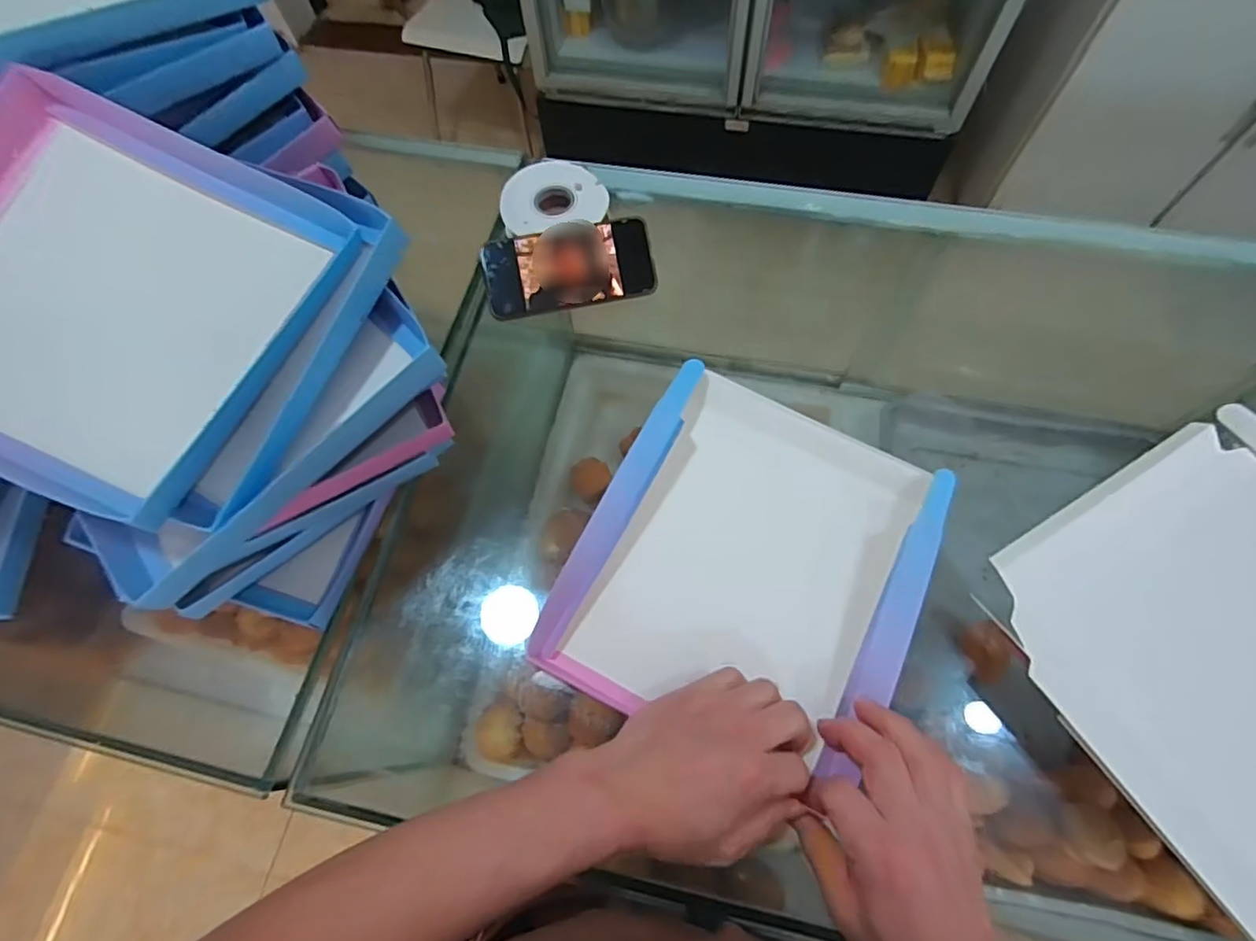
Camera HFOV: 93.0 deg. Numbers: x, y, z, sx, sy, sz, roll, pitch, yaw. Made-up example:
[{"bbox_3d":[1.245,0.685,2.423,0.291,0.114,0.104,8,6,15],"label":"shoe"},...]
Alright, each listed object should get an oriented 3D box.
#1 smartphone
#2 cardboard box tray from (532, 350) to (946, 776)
[{"bbox_3d":[-0.056,-0.195,0.572,0.160,0.016,0.075,-11,97,-1],"label":"smartphone"},{"bbox_3d":[0.096,0.071,0.465,0.240,0.064,0.268,24,70,12],"label":"cardboard box tray"}]

